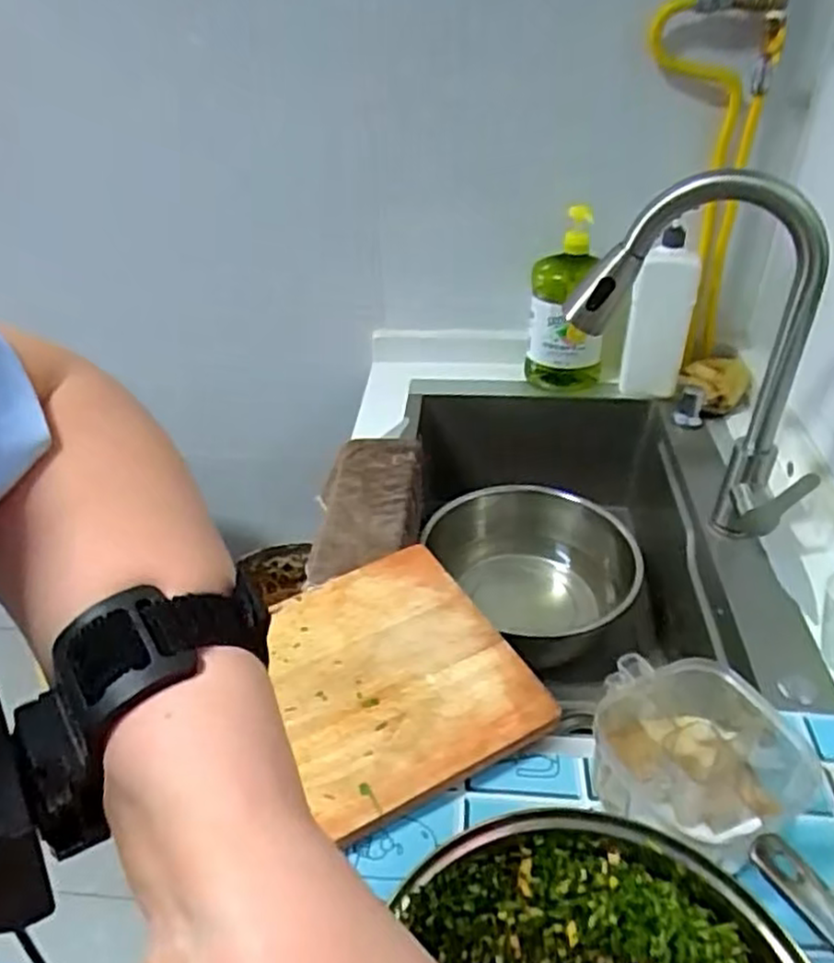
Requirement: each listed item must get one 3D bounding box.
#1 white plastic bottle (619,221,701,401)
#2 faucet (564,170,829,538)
[{"bbox_3d":[0.347,-0.229,1.057,0.091,0.226,0.069,10,37,15],"label":"white plastic bottle"},{"bbox_3d":[0.297,-0.123,0.773,0.268,0.371,0.095,23,43,30],"label":"faucet"}]

